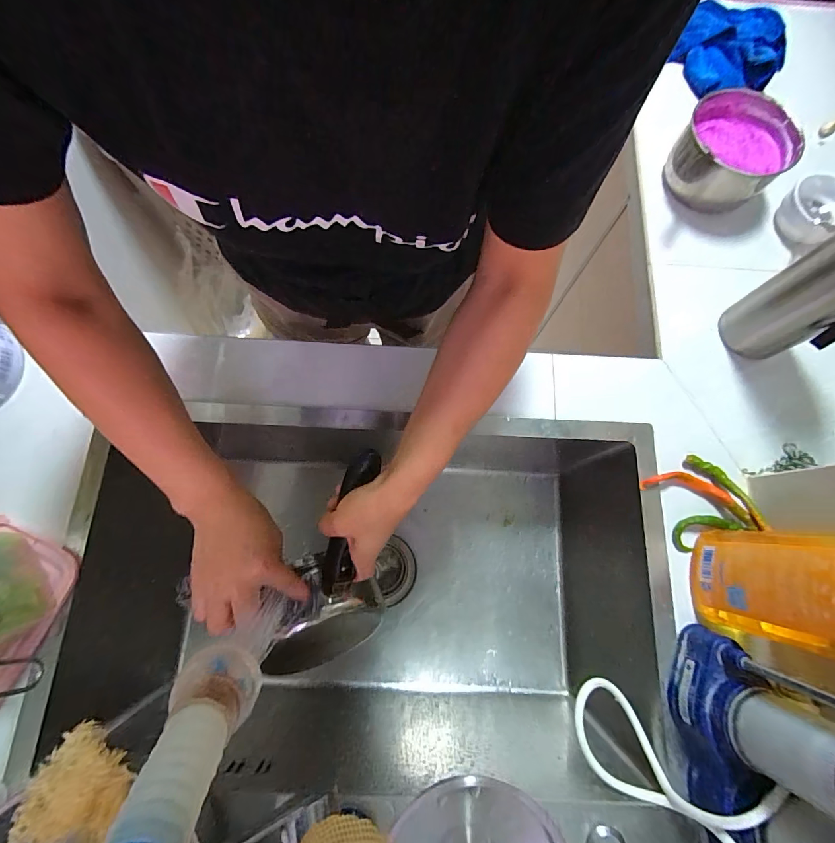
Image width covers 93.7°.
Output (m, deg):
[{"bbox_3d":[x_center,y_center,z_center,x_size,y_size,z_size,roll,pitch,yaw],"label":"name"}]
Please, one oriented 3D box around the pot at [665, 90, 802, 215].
[{"bbox_3d":[0.417,-0.360,0.530,0.135,0.074,0.145,0,75,-1],"label":"pot"}]

